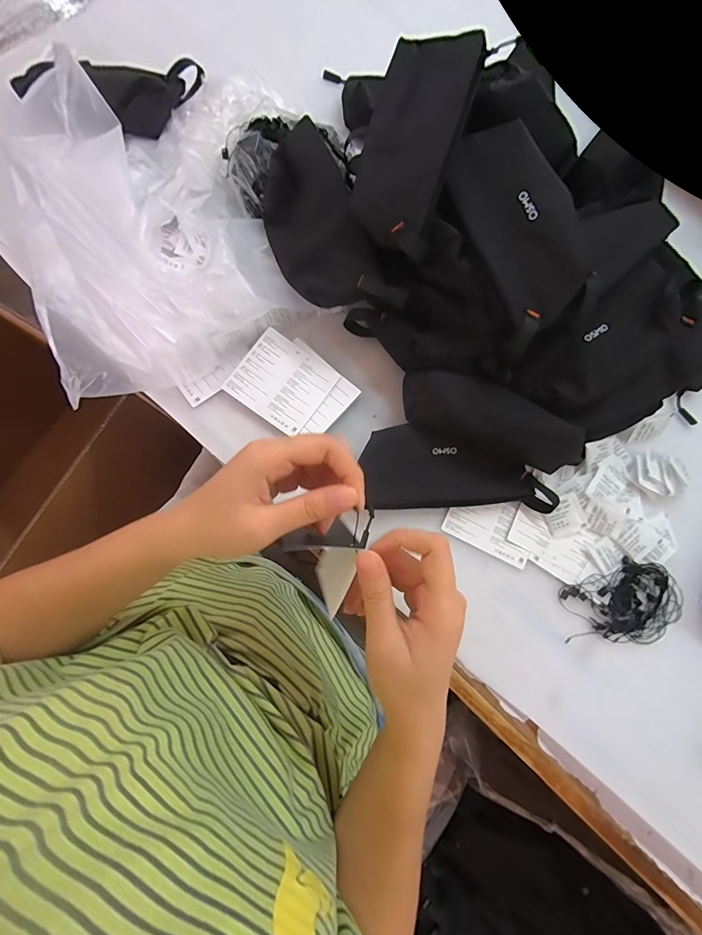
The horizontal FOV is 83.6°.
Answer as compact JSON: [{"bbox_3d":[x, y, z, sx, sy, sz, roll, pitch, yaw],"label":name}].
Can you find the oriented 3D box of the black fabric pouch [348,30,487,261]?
[{"bbox_3d":[0.054,-0.292,0.351,0.084,0.022,0.182,16,92,2],"label":"black fabric pouch"}]

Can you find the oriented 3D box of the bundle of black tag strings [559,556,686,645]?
[{"bbox_3d":[0.298,0.149,0.424,0.125,0.011,0.084,-23,83,-7],"label":"bundle of black tag strings"}]

